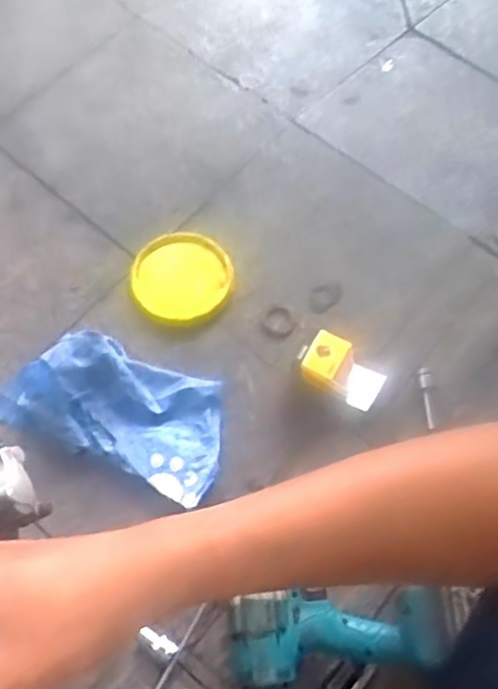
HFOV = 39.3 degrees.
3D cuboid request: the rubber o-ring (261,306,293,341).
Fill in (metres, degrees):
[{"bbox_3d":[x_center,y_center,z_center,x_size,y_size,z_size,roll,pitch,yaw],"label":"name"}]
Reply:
[{"bbox_3d":[0.034,-0.025,0.834,0.036,0.008,0.042,-15,68,-8],"label":"rubber o-ring"}]

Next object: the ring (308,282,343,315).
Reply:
[{"bbox_3d":[0.093,-0.059,0.858,0.048,0.007,0.033,-39,73,-16],"label":"ring"}]

